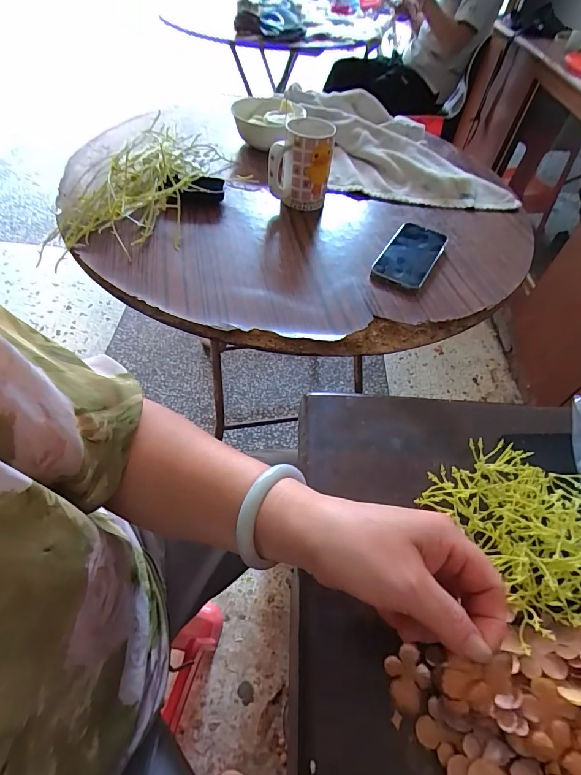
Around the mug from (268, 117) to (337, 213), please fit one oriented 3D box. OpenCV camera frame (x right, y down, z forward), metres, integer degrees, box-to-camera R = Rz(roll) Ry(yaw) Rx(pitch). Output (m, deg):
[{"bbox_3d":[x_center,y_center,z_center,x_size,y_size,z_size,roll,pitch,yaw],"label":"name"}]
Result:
[{"bbox_3d":[0.017,-0.381,0.663,0.100,0.118,0.100,5,49,-1],"label":"mug"}]

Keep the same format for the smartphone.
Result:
[{"bbox_3d":[0.192,-0.213,0.616,0.079,0.008,0.157,25,57,16],"label":"smartphone"}]

